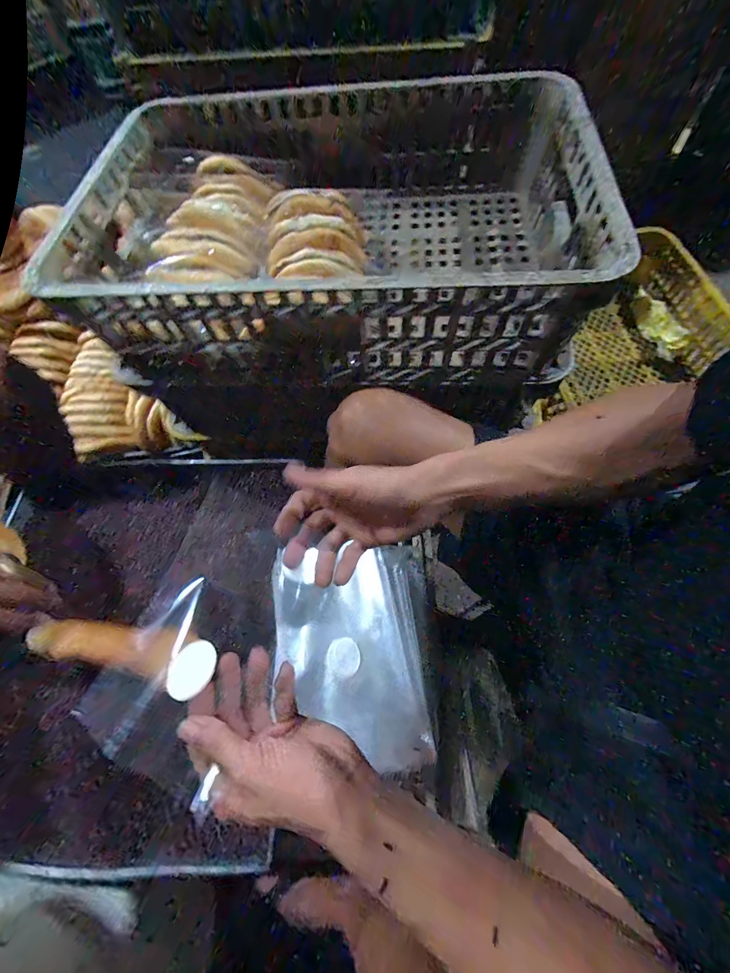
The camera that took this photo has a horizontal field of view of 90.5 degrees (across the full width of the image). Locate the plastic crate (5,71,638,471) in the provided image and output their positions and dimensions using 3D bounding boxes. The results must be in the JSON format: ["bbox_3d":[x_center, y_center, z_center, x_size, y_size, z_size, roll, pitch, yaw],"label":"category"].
[{"bbox_3d":[-0.030,-0.345,0.499,0.581,0.166,0.432,3,64,6],"label":"plastic crate"}]

